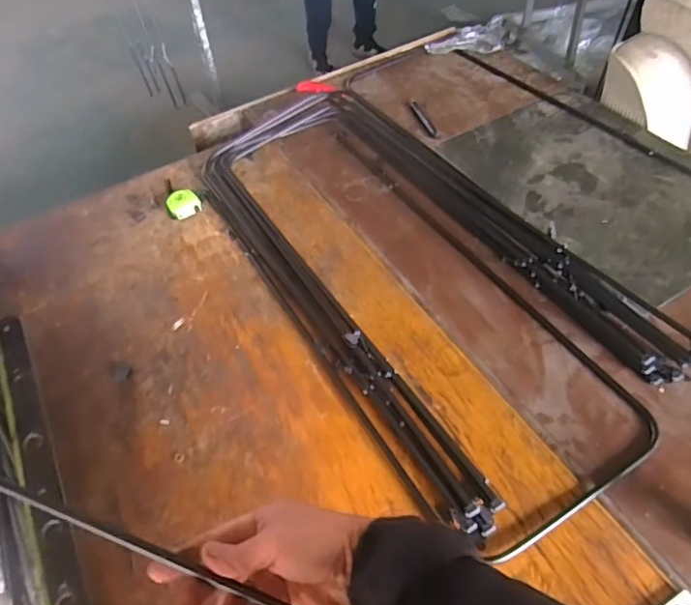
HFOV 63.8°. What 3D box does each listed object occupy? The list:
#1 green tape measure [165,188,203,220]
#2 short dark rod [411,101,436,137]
[{"bbox_3d":[-0.327,-0.202,1.120,0.063,0.030,0.076,-21,51,-12],"label":"green tape measure"},{"bbox_3d":[0.174,-0.422,1.261,0.021,0.012,0.158,-14,50,-6],"label":"short dark rod"}]

